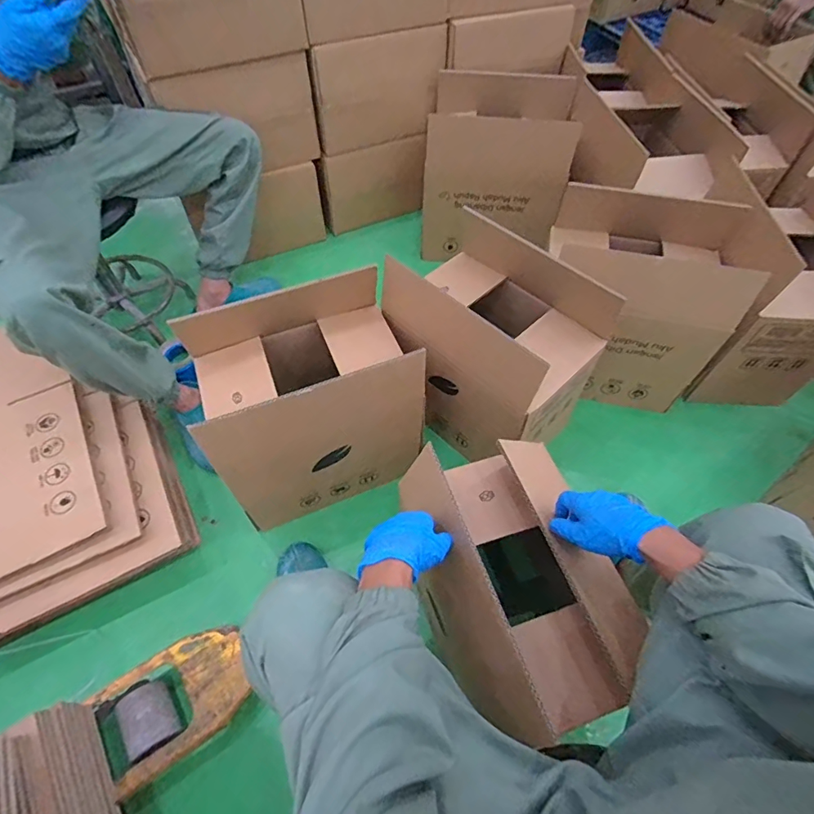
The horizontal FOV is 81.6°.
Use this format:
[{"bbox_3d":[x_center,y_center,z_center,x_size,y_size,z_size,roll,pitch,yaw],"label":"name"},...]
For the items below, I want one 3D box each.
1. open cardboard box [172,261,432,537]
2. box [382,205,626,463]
[{"bbox_3d":[-0.179,-0.002,0.918,0.355,0.344,0.268,-20,60,-13],"label":"open cardboard box"},{"bbox_3d":[0.173,-0.118,0.970,0.371,0.373,0.253,38,64,21],"label":"box"}]

